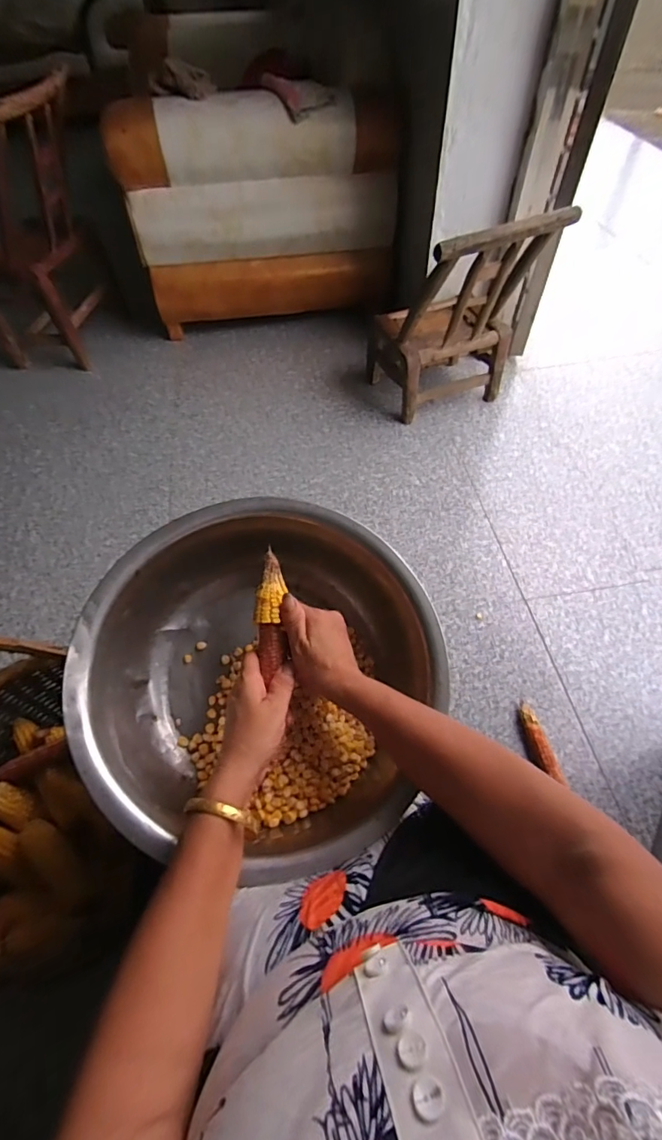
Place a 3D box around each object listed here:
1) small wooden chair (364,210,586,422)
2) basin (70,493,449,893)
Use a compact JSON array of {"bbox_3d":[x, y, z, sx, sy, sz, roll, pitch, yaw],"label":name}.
[{"bbox_3d":[0.301,-0.622,1.146,0.319,0.478,0.266,-14,60,-8],"label":"small wooden chair"},{"bbox_3d":[-0.073,0.095,0.494,0.338,0.130,0.338,3,70,-8],"label":"basin"}]

